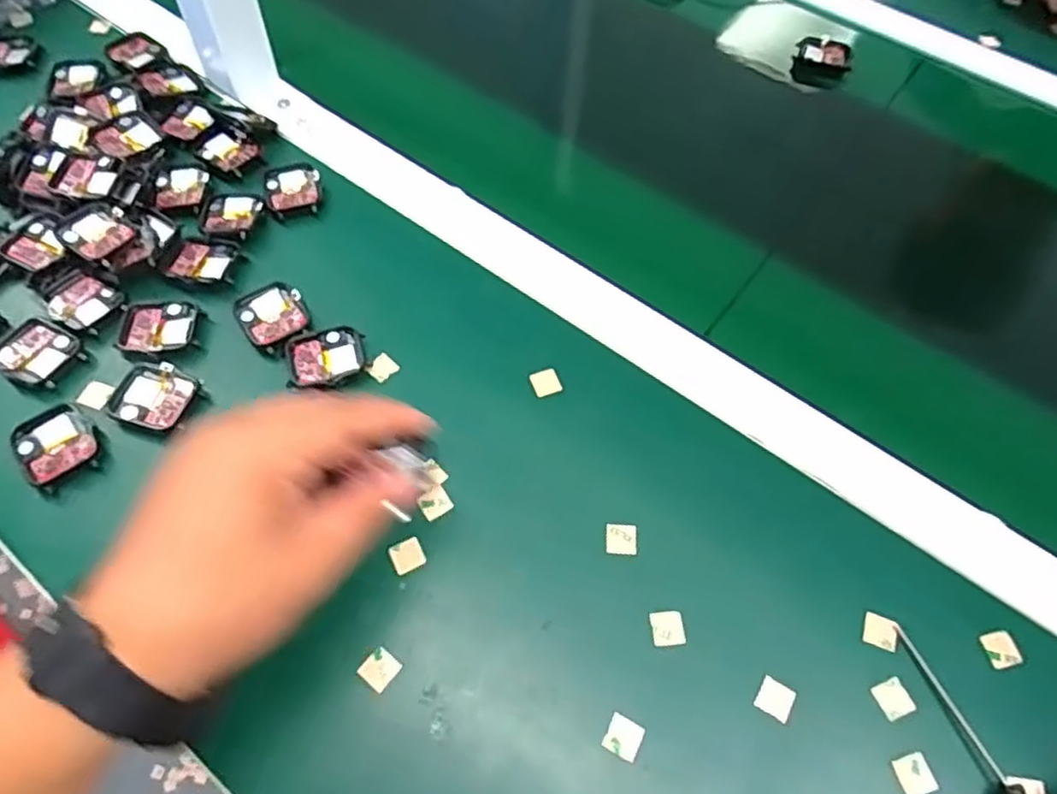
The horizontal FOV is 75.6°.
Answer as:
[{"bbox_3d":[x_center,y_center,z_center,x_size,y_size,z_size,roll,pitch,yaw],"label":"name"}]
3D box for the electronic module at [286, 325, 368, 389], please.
[{"bbox_3d":[-0.119,-0.023,0.402,0.047,0.007,0.040,-21,64,-11],"label":"electronic module"}]

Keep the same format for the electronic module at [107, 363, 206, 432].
[{"bbox_3d":[-0.209,0.001,0.382,0.045,0.009,0.038,15,63,8],"label":"electronic module"}]

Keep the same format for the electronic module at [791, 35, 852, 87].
[{"bbox_3d":[0.257,-0.294,0.598,0.046,0.024,0.035,19,60,8],"label":"electronic module"}]

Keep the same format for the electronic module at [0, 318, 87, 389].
[{"bbox_3d":[-0.284,-0.026,0.395,0.046,0.005,0.037,28,65,14],"label":"electronic module"}]

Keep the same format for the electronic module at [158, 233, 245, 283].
[{"bbox_3d":[-0.206,-0.087,0.430,0.044,0.007,0.037,13,63,6],"label":"electronic module"}]

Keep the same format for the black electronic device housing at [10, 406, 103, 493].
[{"bbox_3d":[-0.252,0.026,0.366,0.037,0.009,0.042,-34,67,-17],"label":"black electronic device housing"}]

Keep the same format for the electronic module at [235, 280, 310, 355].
[{"bbox_3d":[-0.155,-0.050,0.413,0.038,0.008,0.044,-30,66,-15],"label":"electronic module"}]

